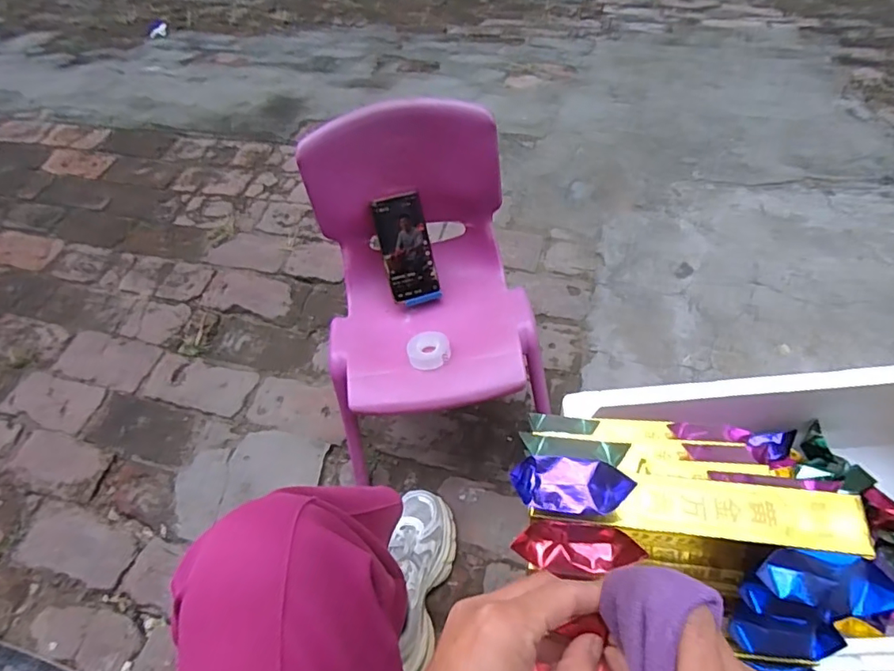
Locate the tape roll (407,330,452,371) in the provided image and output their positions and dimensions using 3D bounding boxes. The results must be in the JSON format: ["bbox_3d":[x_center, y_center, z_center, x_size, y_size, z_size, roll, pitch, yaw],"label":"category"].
[{"bbox_3d":[-0.026,0.021,0.755,0.060,0.028,0.050,-3,55,6],"label":"tape roll"}]

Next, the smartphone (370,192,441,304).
[{"bbox_3d":[-0.061,-0.133,0.796,0.072,0.154,0.012,-12,12,-5],"label":"smartphone"}]

